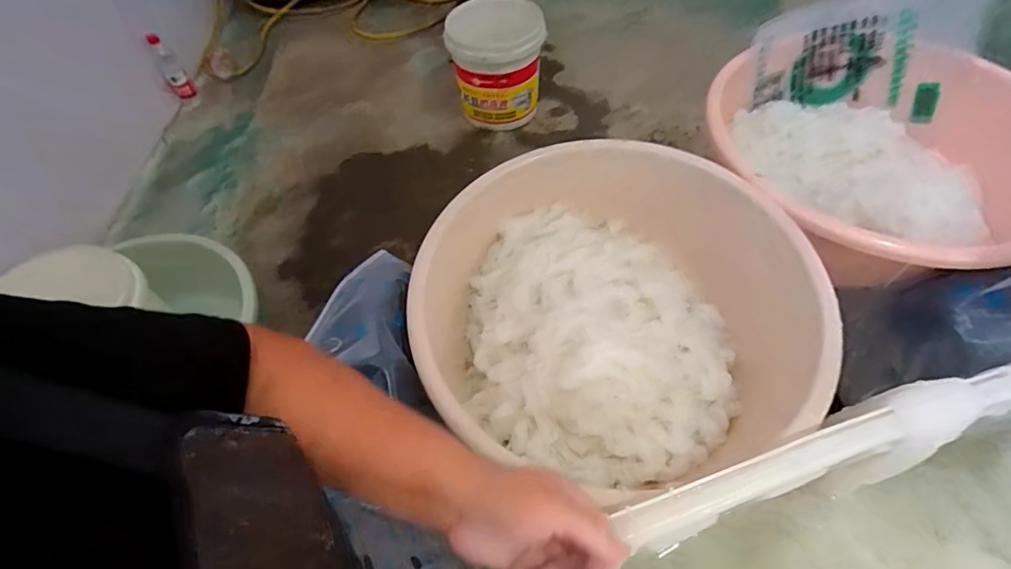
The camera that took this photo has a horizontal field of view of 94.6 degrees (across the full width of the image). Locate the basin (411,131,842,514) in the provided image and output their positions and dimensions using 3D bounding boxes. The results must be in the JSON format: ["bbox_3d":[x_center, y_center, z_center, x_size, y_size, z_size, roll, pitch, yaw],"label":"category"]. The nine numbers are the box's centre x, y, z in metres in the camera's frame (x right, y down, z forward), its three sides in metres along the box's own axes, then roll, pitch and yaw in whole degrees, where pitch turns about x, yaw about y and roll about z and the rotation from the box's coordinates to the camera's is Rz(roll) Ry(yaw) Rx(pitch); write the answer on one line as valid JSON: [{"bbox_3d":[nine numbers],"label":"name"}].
[{"bbox_3d":[0.117,0.021,0.588,0.449,0.162,0.442,-3,57,2],"label":"basin"}]

